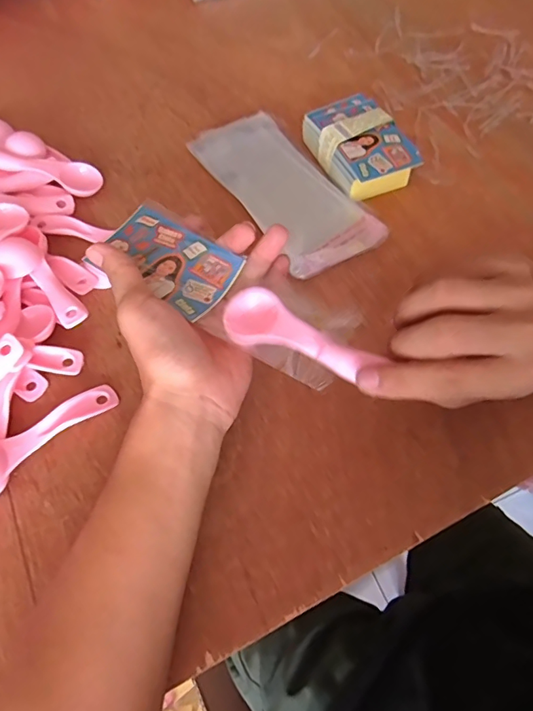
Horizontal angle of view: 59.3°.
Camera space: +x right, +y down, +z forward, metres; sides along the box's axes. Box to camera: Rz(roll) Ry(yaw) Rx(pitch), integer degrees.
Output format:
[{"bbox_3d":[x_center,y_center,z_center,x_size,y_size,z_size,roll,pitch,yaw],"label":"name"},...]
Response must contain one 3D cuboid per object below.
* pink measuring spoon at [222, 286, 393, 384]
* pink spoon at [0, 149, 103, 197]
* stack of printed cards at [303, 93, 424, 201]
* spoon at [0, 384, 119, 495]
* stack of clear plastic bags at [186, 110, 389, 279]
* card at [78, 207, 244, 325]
[{"bbox_3d":[0.017,-0.012,0.279,0.099,0.015,0.037,28,65,22],"label":"pink measuring spoon"},{"bbox_3d":[-0.207,-0.168,0.419,0.113,0.011,0.028,13,62,-8],"label":"pink spoon"},{"bbox_3d":[0.086,-0.188,0.430,0.069,0.038,0.104,-30,65,-14],"label":"stack of printed cards"},{"bbox_3d":[-0.158,0.052,0.316,0.112,0.025,0.034,-41,68,-19],"label":"spoon"},{"bbox_3d":[0.015,-0.151,0.424,0.087,0.016,0.197,-31,65,-15],"label":"stack of clear plastic bags"},{"bbox_3d":[-0.067,-0.066,0.319,0.094,0.007,0.059,30,68,13],"label":"card"}]

